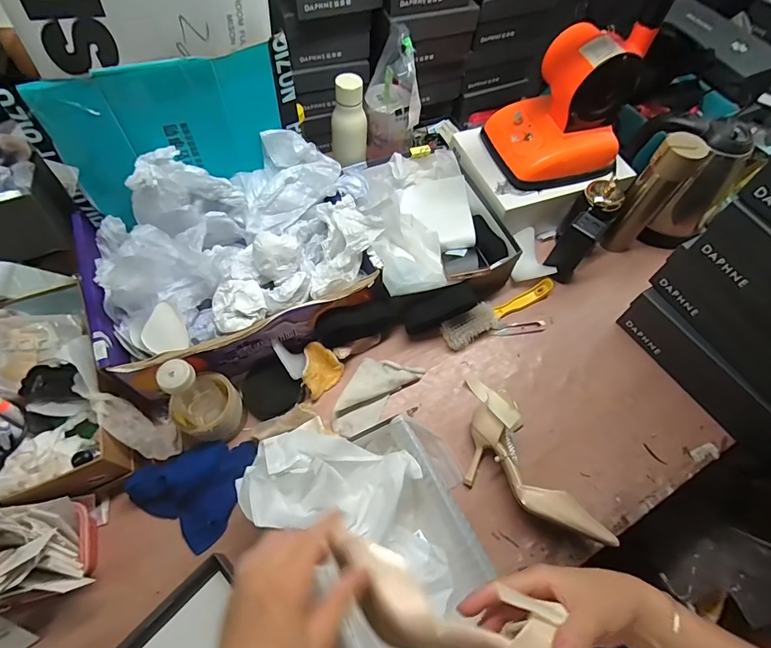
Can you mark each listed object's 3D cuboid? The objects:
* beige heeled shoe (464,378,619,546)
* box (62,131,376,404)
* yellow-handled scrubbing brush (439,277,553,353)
[{"bbox_3d":[0.191,0.204,0.606,0.117,0.100,0.267,-31,67,-19],"label":"beige heeled shoe"},{"bbox_3d":[-0.224,-0.122,0.635,0.422,0.203,0.281,-22,64,-14],"label":"box"},{"bbox_3d":[0.207,-0.022,0.769,0.229,0.030,0.050,-25,65,-16],"label":"yellow-handled scrubbing brush"}]

